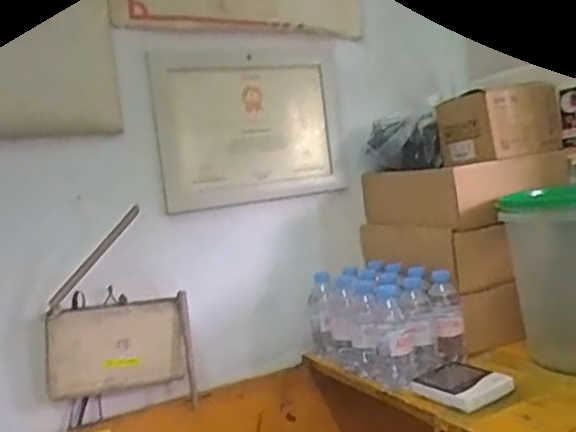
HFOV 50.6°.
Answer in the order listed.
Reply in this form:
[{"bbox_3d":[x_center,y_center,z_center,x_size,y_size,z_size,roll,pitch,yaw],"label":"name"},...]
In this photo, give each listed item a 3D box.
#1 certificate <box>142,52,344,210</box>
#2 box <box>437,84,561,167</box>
[{"bbox_3d":[-0.061,-0.145,1.041,0.340,0.236,0.026,-9,4,-32],"label":"certificate"},{"bbox_3d":[0.358,-0.155,1.048,0.172,0.110,0.121,-9,4,-30],"label":"box"}]

